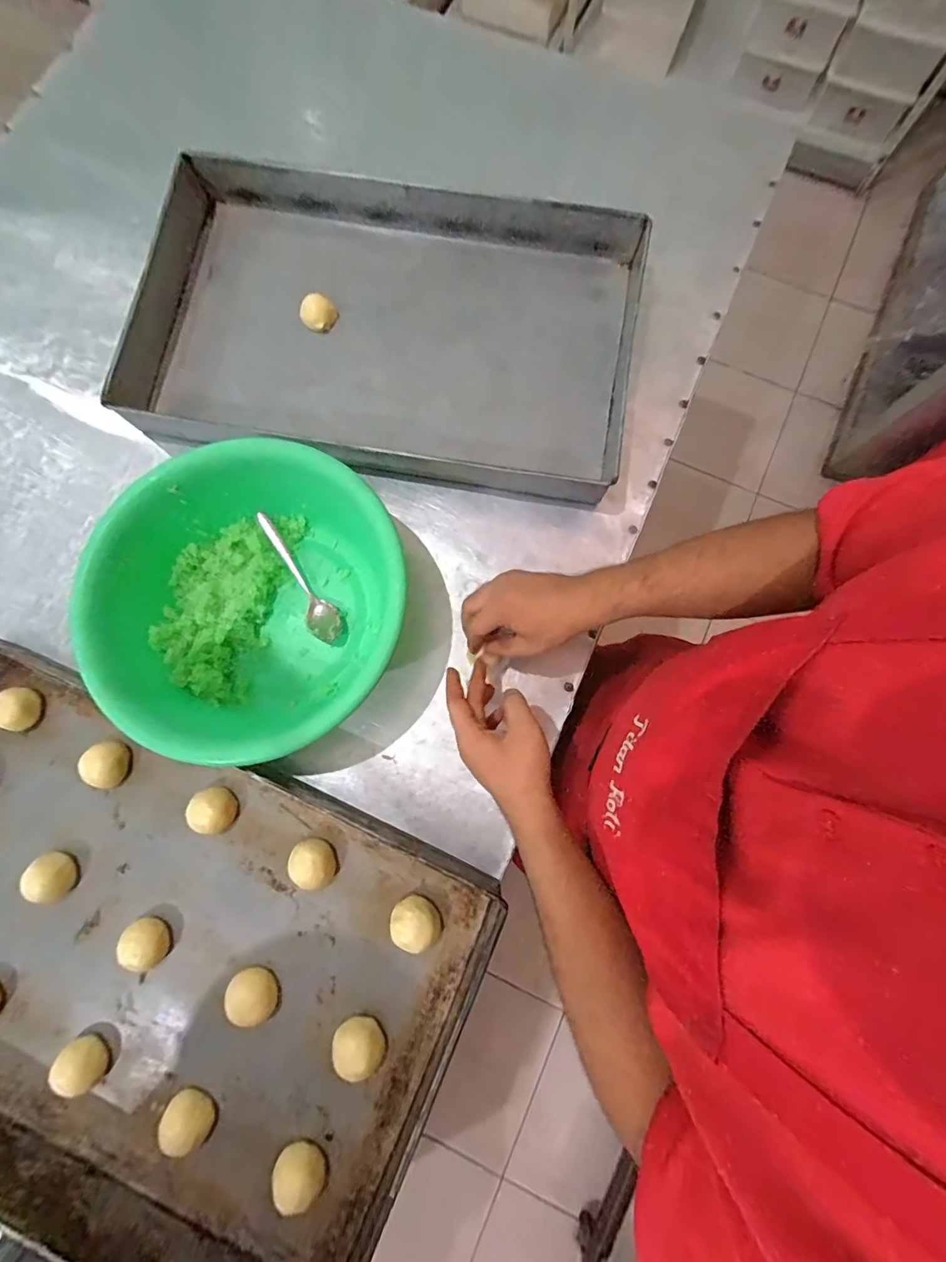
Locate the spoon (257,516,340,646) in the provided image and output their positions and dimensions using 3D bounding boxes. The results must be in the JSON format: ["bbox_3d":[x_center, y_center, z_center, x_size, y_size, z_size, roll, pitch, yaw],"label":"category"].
[{"bbox_3d":[-0.209,-0.060,0.557,0.037,0.027,0.171,-35,82,-6],"label":"spoon"}]

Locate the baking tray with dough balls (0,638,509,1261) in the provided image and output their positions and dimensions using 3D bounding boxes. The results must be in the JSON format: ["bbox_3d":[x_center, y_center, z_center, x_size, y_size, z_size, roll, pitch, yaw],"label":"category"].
[{"bbox_3d":[-0.369,0.324,0.475,0.712,0.054,0.440,24,81,4],"label":"baking tray with dough balls"}]

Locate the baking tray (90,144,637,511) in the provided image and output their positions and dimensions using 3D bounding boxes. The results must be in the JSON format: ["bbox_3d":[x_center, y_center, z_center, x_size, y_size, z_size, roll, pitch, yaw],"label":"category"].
[{"bbox_3d":[-0.104,-0.383,0.598,0.603,0.069,0.372,8,80,1],"label":"baking tray"}]

